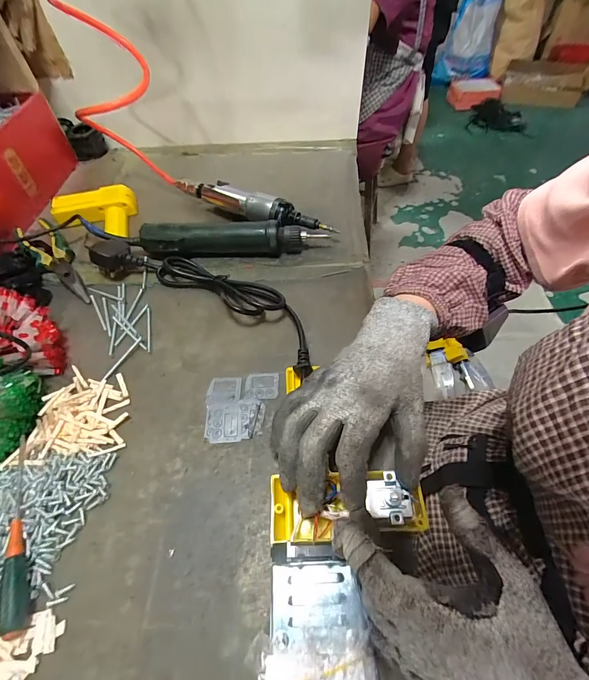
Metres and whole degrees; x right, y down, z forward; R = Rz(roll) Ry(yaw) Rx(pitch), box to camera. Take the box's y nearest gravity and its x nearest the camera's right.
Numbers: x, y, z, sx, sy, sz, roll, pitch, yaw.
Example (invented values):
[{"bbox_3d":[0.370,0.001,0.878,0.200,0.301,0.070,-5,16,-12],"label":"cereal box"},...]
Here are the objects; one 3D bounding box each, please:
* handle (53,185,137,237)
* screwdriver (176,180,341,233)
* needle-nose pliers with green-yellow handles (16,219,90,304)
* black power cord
[{"bbox_3d":[-0.307,-0.202,0.538,0.113,0.053,0.056,-12,55,-7],"label":"handle"},{"bbox_3d":[-0.064,-0.195,0.500,0.260,0.039,0.030,25,59,18],"label":"screwdriver"},{"bbox_3d":[-0.320,-0.108,0.459,0.046,0.020,0.186,-34,60,-20],"label":"needle-nose pliers with green-yellow handles"},{"bbox_3d":[-0.111,-0.064,0.409,0.321,0.039,0.082,24,59,18],"label":"black power cord"}]

